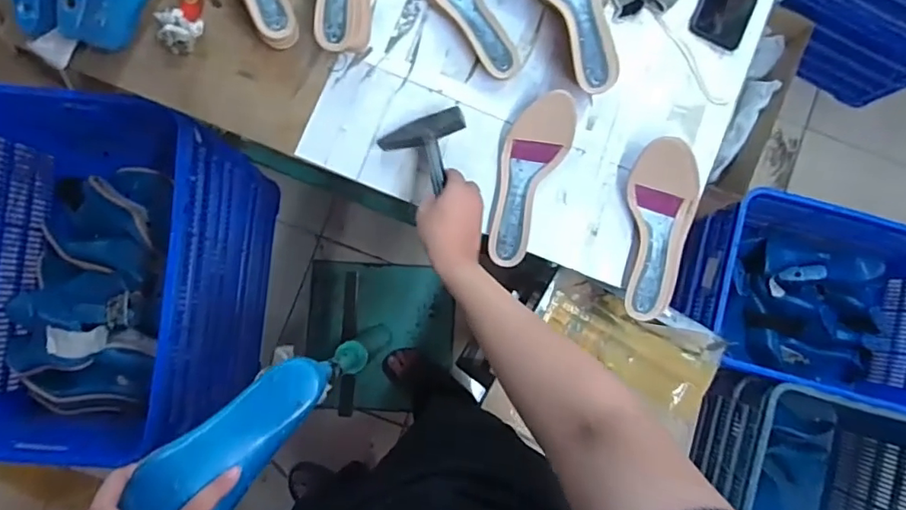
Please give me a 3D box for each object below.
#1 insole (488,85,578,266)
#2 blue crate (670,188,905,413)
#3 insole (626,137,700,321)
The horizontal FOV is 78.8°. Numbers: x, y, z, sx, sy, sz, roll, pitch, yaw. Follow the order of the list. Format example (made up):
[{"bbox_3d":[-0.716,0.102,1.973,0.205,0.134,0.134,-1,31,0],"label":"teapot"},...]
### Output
[{"bbox_3d":[0.096,-0.105,0.751,0.083,0.055,0.233,22,85,-1],"label":"insole"},{"bbox_3d":[0.930,0.121,1.401,0.672,0.330,0.433,15,85,-2],"label":"blue crate"},{"bbox_3d":[0.285,-0.031,0.751,0.091,0.059,0.236,5,85,-2],"label":"insole"}]

